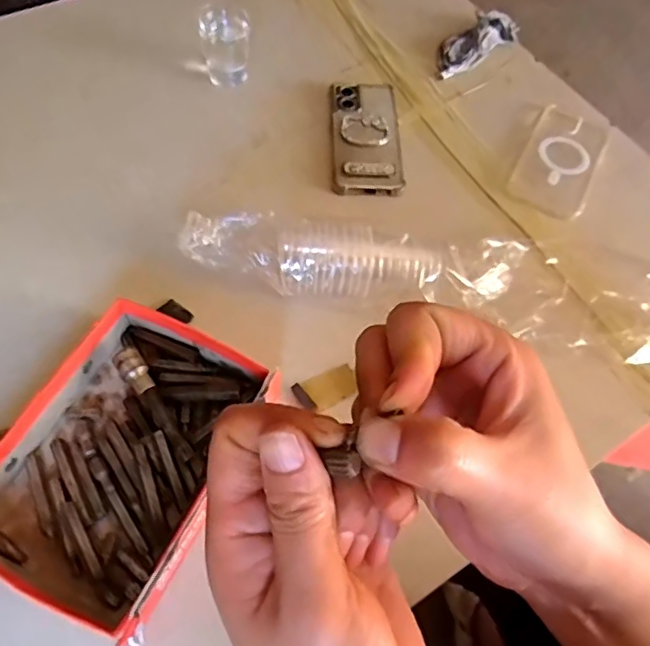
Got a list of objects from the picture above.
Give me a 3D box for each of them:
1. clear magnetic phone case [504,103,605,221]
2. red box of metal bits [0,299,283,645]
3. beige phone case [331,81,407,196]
[{"bbox_3d":[0.263,-0.186,0.640,0.076,0.011,0.164,25,62,9],"label":"clear magnetic phone case"},{"bbox_3d":[-0.147,0.095,0.434,0.162,0.052,0.224,26,62,10],"label":"red box of metal bits"},{"bbox_3d":[0.045,-0.212,0.633,0.074,0.014,0.169,2,61,-3],"label":"beige phone case"}]

